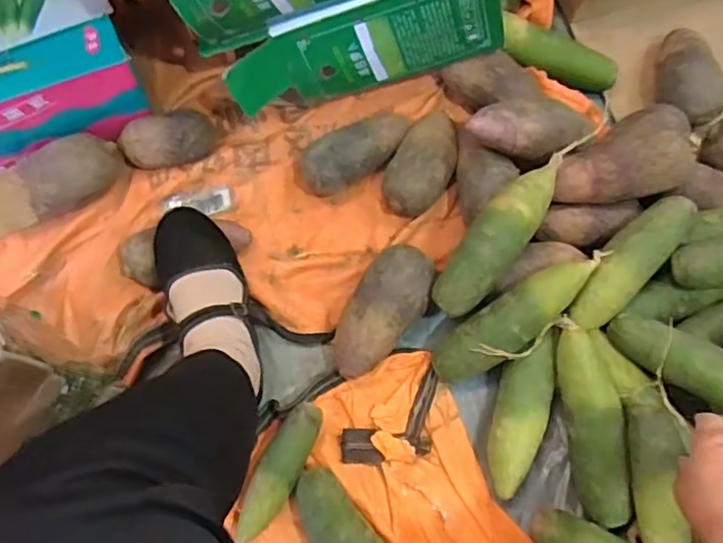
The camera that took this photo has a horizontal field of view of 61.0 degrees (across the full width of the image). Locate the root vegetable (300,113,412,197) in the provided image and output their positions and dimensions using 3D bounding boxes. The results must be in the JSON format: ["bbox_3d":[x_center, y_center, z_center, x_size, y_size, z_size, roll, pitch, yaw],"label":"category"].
[{"bbox_3d":[-0.006,-0.149,0.761,0.147,0.059,0.061,-33,77,-11],"label":"root vegetable"}]

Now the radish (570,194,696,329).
[{"bbox_3d":[0.301,-0.012,0.681,0.182,0.048,0.058,-43,79,-13],"label":"radish"}]

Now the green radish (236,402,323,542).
[{"bbox_3d":[-0.087,0.210,0.644,0.042,0.046,0.147,28,74,6],"label":"green radish"}]

